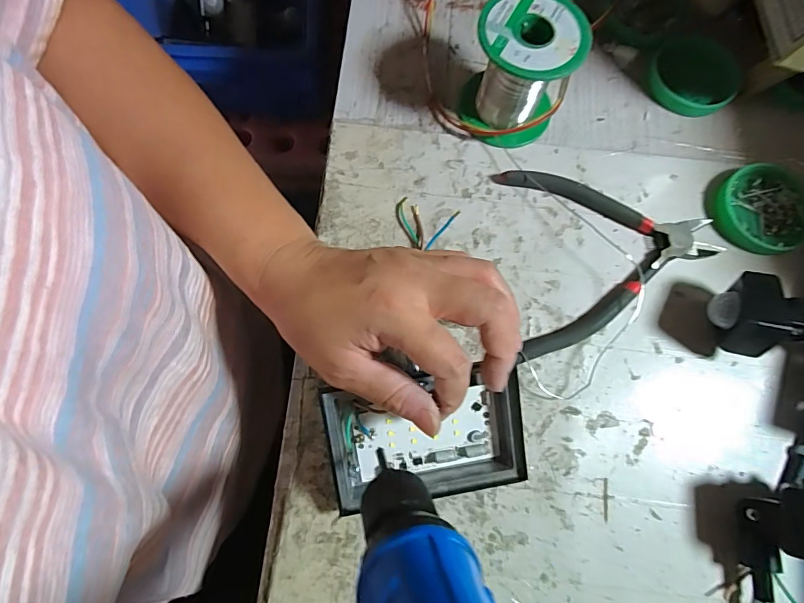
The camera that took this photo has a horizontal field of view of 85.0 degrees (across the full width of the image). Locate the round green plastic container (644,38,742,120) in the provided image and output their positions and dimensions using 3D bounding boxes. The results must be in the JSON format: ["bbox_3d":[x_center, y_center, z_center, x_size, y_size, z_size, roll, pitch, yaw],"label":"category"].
[{"bbox_3d":[0.226,-0.174,0.336,0.070,0.013,0.062,-35,80,-9],"label":"round green plastic container"}]

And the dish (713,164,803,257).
[{"bbox_3d":[0.259,-0.066,0.313,0.070,0.012,0.064,0,77,-2],"label":"dish"}]

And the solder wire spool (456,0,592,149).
[{"bbox_3d":[0.079,-0.155,0.299,0.068,0.070,0.069,19,77,3],"label":"solder wire spool"}]

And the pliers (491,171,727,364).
[{"bbox_3d":[0.145,-0.032,0.301,0.147,0.011,0.129,-4,77,-3],"label":"pliers"}]

